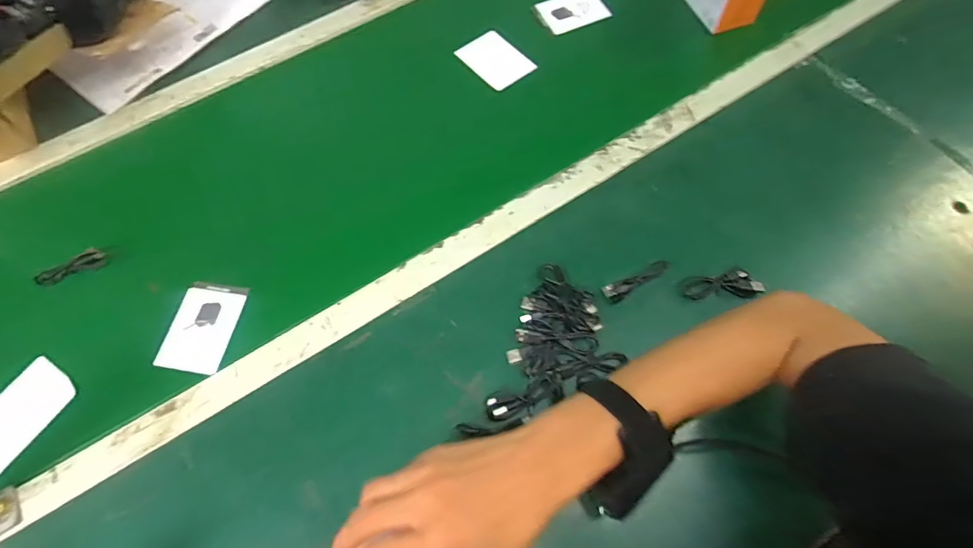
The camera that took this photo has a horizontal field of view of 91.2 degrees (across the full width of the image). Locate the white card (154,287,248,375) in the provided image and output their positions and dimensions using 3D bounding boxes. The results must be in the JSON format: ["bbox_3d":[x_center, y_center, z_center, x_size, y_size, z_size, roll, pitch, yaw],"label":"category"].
[{"bbox_3d":[-0.314,0.061,0.527,0.071,0.008,0.093,7,66,7],"label":"white card"}]

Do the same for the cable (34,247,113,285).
[{"bbox_3d":[-0.489,-0.007,0.561,0.079,0.022,0.017,-27,66,-9],"label":"cable"}]

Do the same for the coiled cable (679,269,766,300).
[{"bbox_3d":[0.246,0.013,0.500,0.079,0.018,0.029,-8,65,0],"label":"coiled cable"}]

